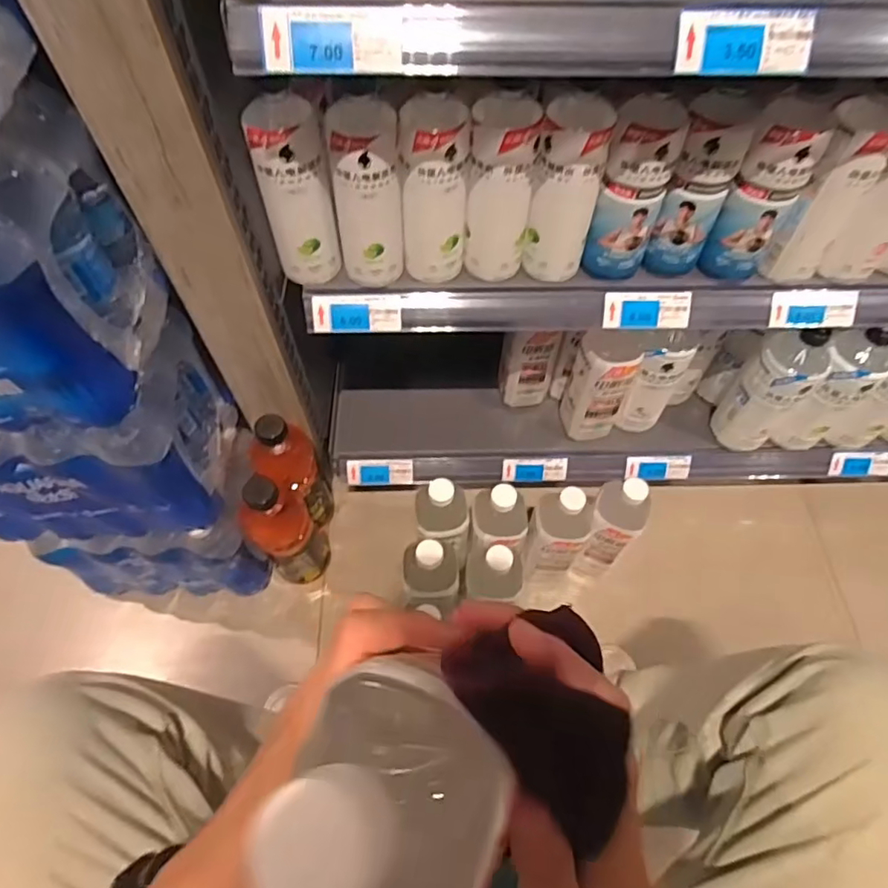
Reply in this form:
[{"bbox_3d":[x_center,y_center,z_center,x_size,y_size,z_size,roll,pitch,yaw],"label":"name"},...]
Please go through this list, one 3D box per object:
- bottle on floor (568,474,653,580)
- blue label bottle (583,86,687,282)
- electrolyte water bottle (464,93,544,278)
[{"bbox_3d":[0.228,0.123,0.800,0.066,0.228,0.070,1,60,-1],"label":"bottle on floor"},{"bbox_3d":[0.192,-0.253,0.585,0.068,0.174,0.056,23,62,12],"label":"blue label bottle"},{"bbox_3d":[0.057,-0.253,0.583,0.064,0.172,0.062,6,60,2],"label":"electrolyte water bottle"}]

